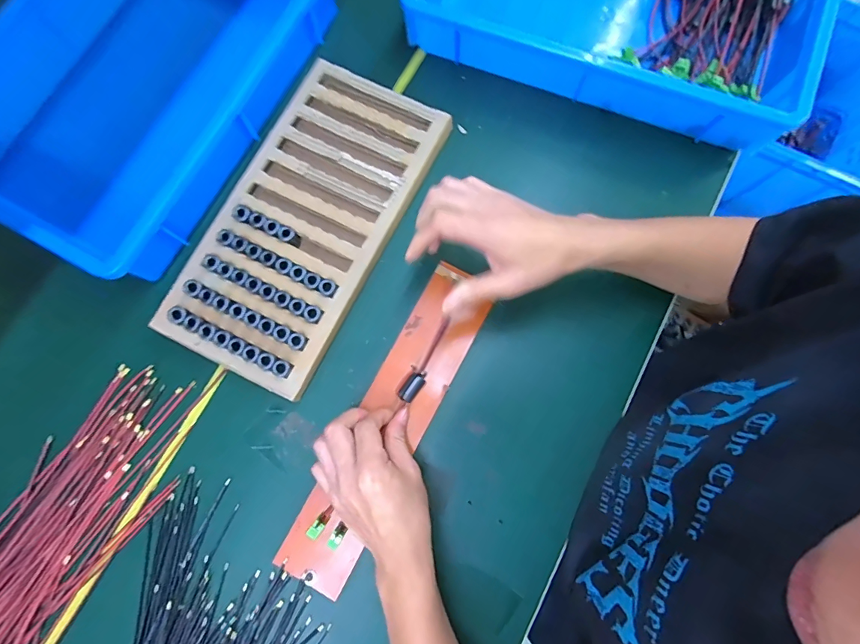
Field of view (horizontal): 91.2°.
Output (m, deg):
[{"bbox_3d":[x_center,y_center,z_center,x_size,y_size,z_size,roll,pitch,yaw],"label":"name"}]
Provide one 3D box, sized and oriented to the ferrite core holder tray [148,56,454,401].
[{"bbox_3d":[-0.135,-0.113,0.474,0.181,0.036,0.361,27,79,5],"label":"ferrite core holder tray"}]

